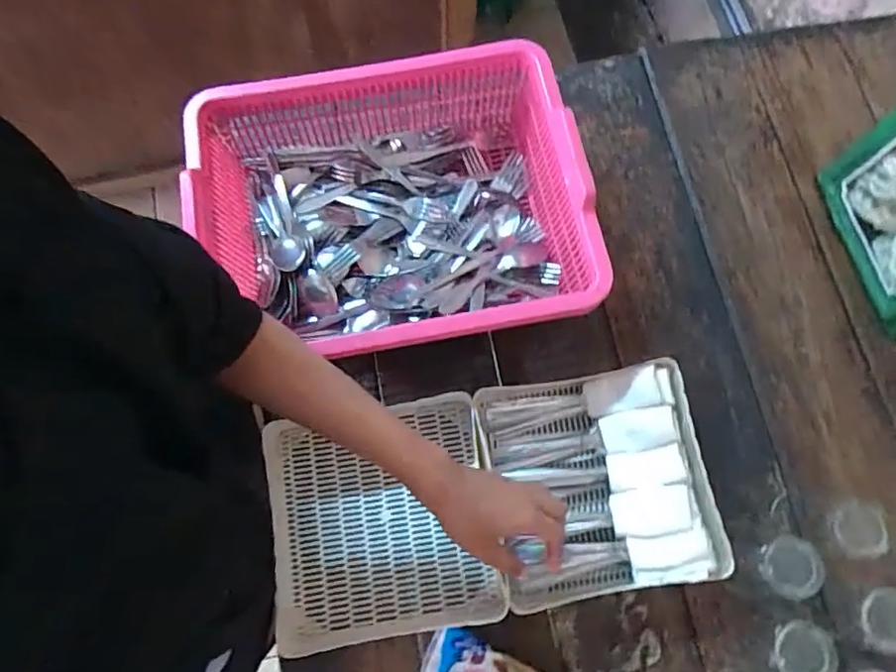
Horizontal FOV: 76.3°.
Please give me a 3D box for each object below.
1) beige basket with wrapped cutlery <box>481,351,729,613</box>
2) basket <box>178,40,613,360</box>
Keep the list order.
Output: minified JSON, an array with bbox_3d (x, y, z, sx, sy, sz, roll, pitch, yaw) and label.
[{"bbox_3d":[0.148,0.145,0.579,0.208,0.060,0.214,-10,74,-3],"label":"beige basket with wrapped cutlery"},{"bbox_3d":[-0.055,-0.126,0.623,0.383,0.129,0.307,-10,74,-3],"label":"basket"}]

